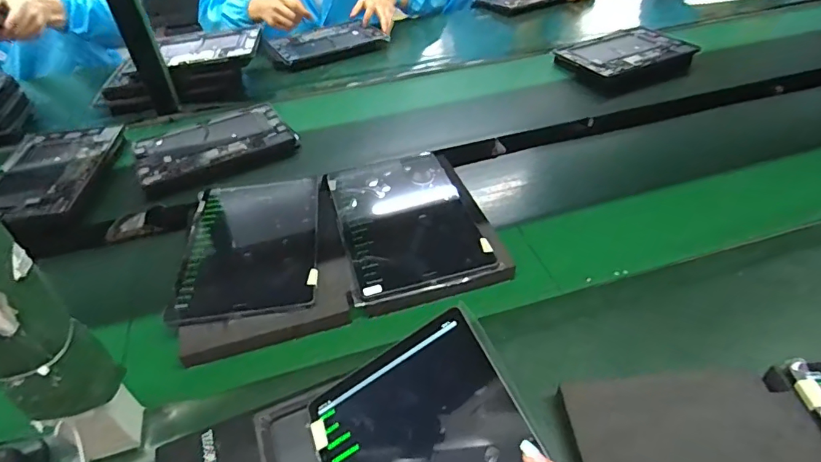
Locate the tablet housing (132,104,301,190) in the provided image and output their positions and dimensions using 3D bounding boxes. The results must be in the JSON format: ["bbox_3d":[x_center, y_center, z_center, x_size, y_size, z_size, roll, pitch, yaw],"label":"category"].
[{"bbox_3d":[-0.348,-0.157,0.854,0.255,0.025,0.174,-21,44,-16],"label":"tablet housing"}]

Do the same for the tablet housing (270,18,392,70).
[{"bbox_3d":[-0.206,-0.458,1.166,0.254,0.025,0.174,-26,50,-21],"label":"tablet housing"}]

